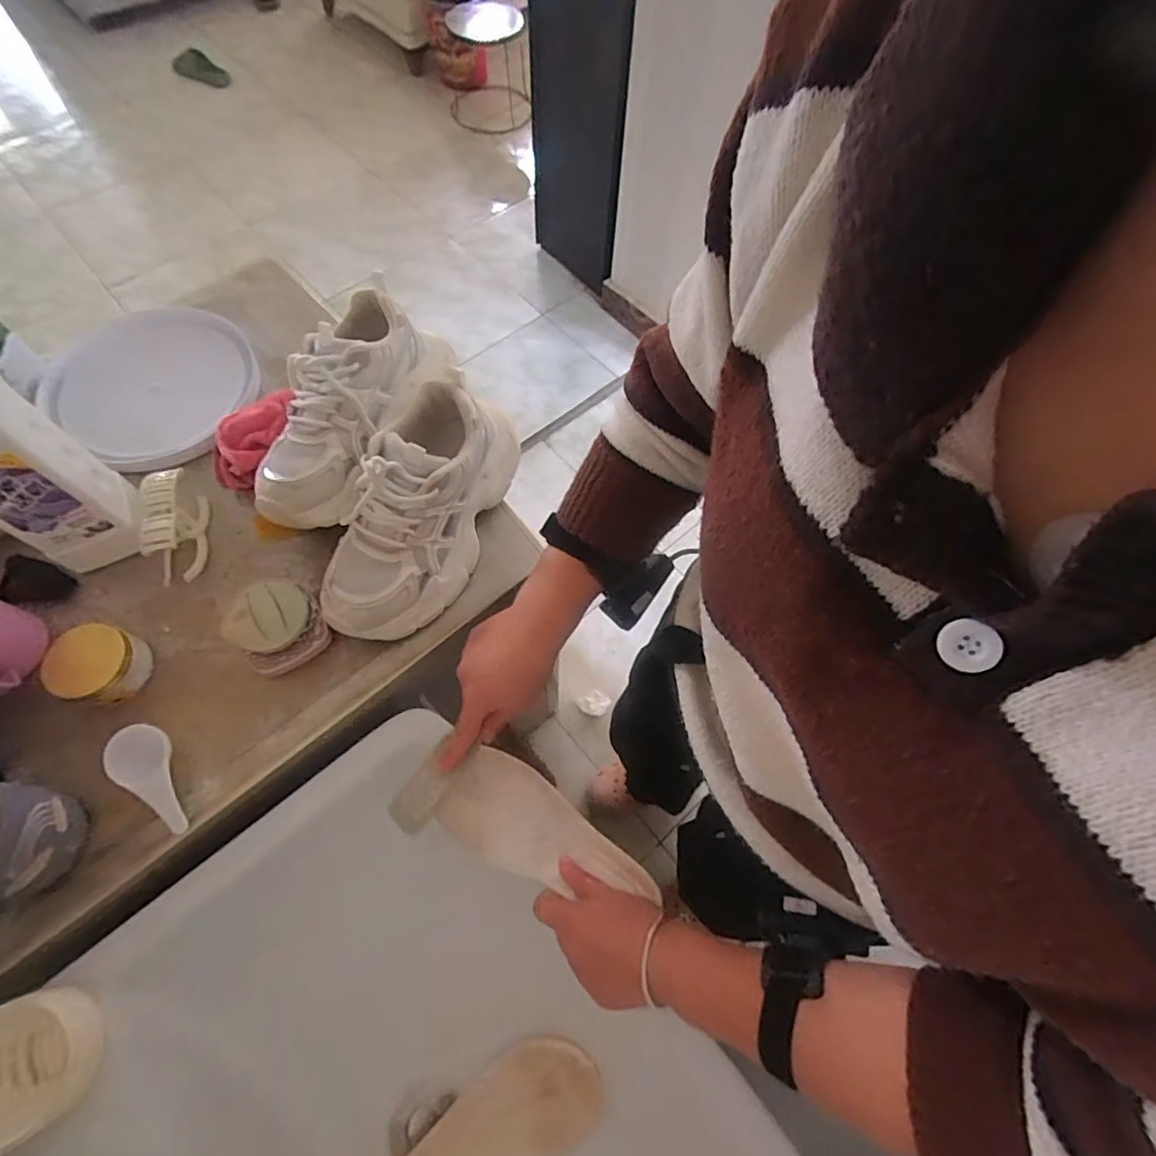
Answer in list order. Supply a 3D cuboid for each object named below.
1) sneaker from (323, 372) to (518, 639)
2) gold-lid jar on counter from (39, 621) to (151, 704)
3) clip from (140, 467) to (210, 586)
[{"bbox_3d":[-0.154,-0.068,0.552,0.109,0.123,0.260,21,66,8],"label":"sneaker"},{"bbox_3d":[-0.431,0.079,0.518,0.063,0.045,0.065,1,64,-2],"label":"gold-lid jar on counter"},{"bbox_3d":[-0.408,-0.059,0.581,0.040,0.048,0.115,-14,66,-9],"label":"clip"}]

